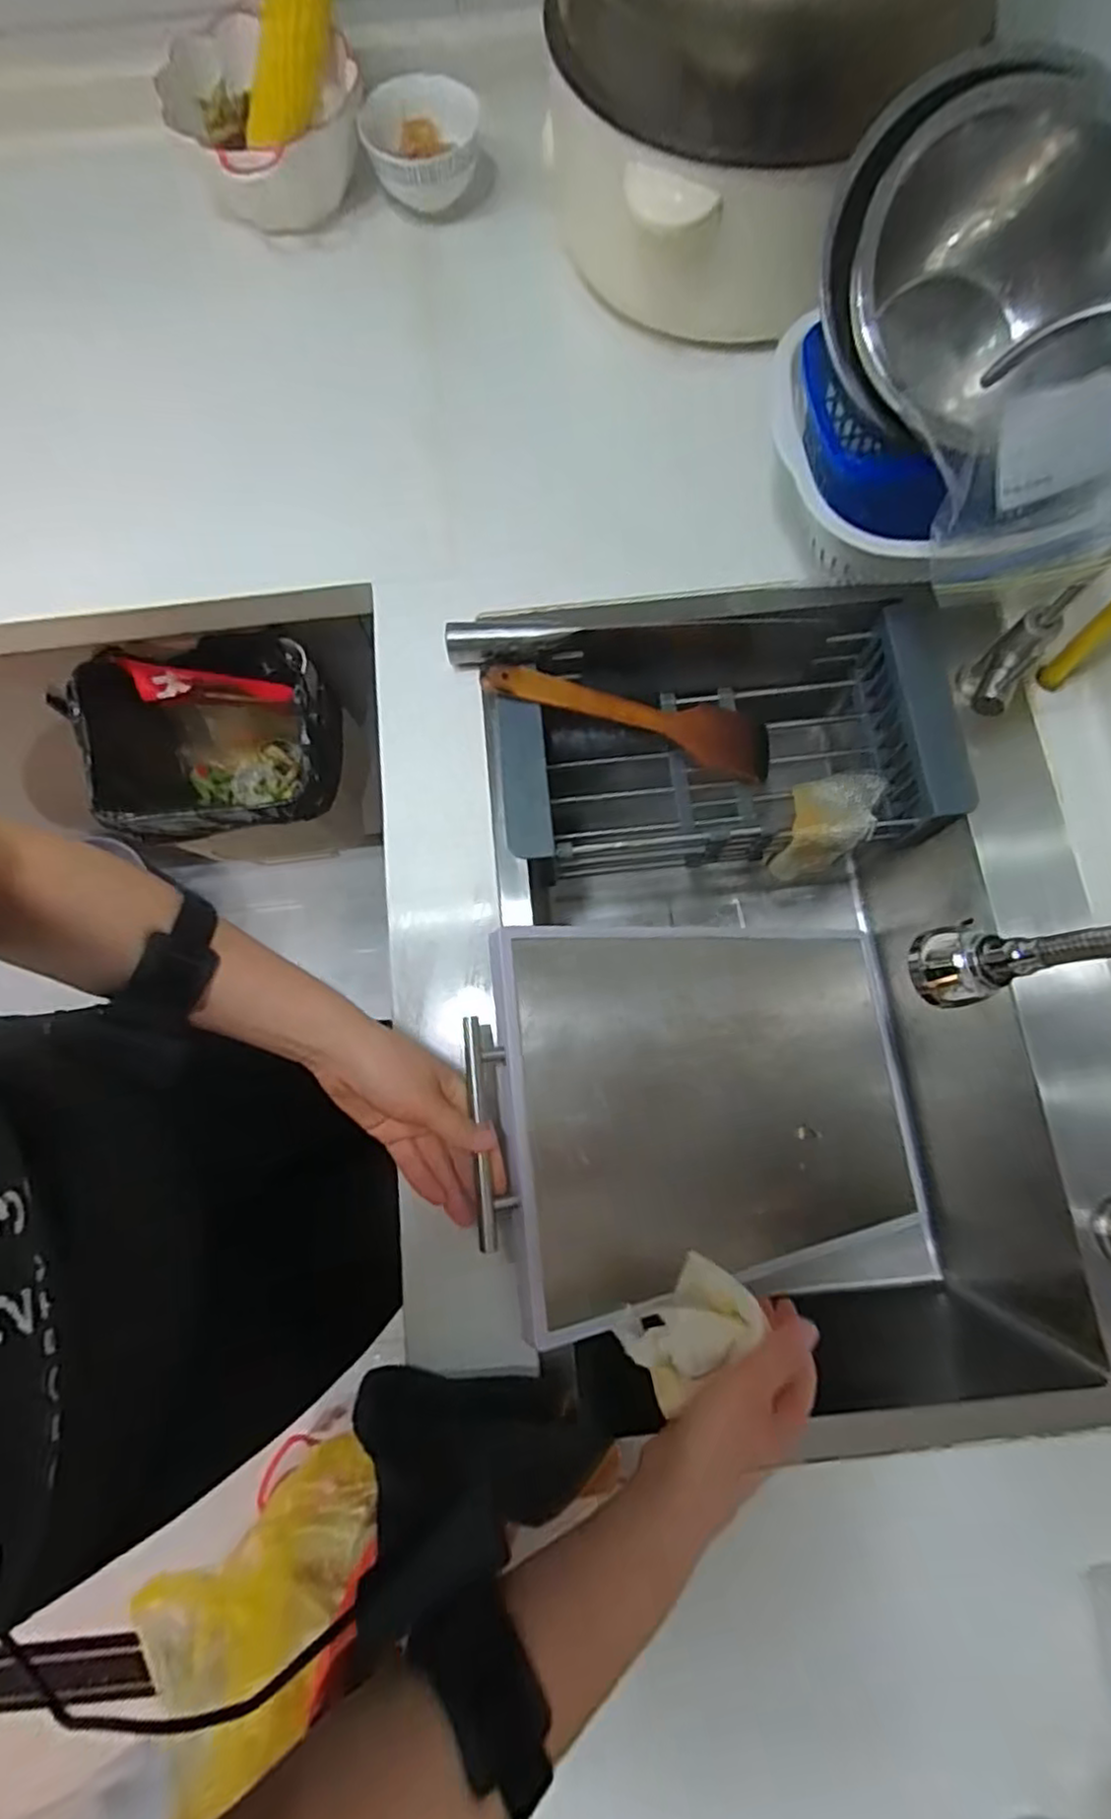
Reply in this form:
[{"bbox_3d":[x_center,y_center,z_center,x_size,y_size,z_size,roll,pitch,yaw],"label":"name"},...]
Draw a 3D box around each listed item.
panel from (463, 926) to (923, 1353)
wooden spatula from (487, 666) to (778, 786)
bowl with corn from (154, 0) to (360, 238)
[{"bbox_3d":[0.138,0.149,0.556,0.430,0.025,0.270,1,77,-27],"label":"panel"},{"bbox_3d":[0.072,-0.165,0.598,0.271,0.025,0.055,10,76,-17],"label":"wooden spatula"},{"bbox_3d":[-0.266,-0.740,0.621,0.164,0.123,0.157,0,77,2],"label":"bowl with corn"}]

